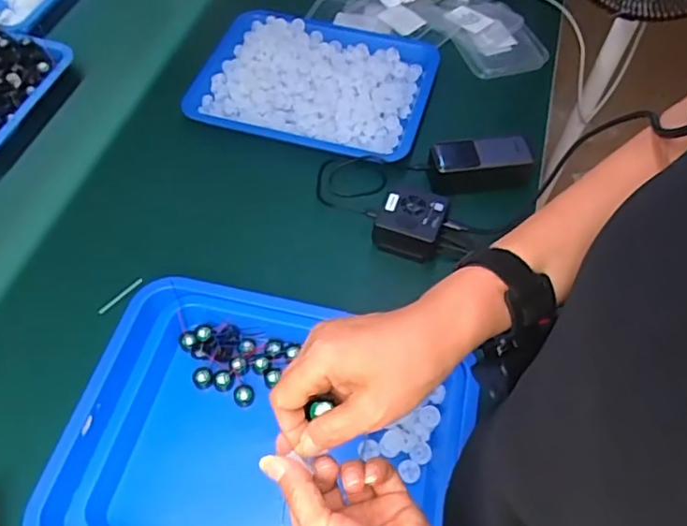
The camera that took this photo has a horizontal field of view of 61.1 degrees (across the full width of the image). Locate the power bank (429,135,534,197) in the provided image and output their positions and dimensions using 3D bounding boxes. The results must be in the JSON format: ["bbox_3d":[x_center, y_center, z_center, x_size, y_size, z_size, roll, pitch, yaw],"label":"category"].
[{"bbox_3d":[0.175,-0.132,0.759,0.128,0.044,0.058,-8,57,-7],"label":"power bank"}]

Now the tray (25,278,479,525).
[{"bbox_3d":[-0.078,0.174,0.571,0.380,0.038,0.294,11,57,5],"label":"tray"}]

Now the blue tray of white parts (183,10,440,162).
[{"bbox_3d":[-0.040,-0.277,0.849,0.330,0.035,0.256,14,57,7],"label":"blue tray of white parts"}]

